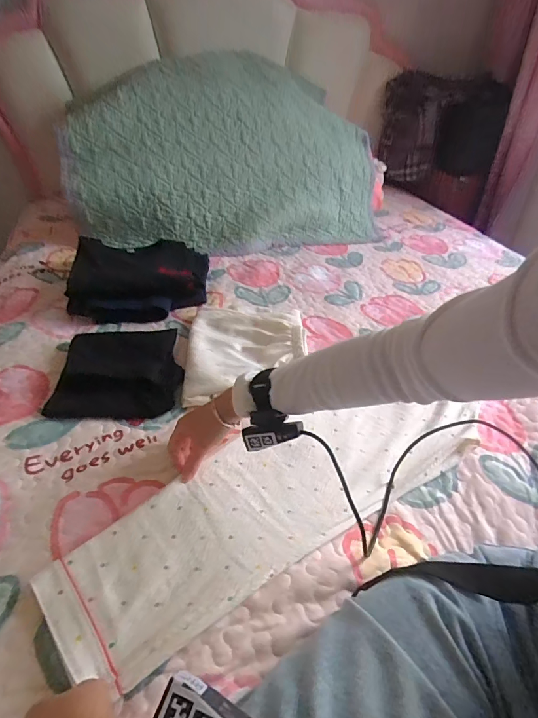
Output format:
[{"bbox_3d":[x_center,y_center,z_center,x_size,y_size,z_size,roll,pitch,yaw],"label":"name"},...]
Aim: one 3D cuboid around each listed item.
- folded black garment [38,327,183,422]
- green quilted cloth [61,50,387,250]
[{"bbox_3d":[-0.255,0.010,0.657,0.201,0.031,0.205,1,41,-4],"label":"folded black garment"},{"bbox_3d":[-0.093,-0.585,1.091,0.918,0.394,0.394,-13,44,-18],"label":"green quilted cloth"}]

